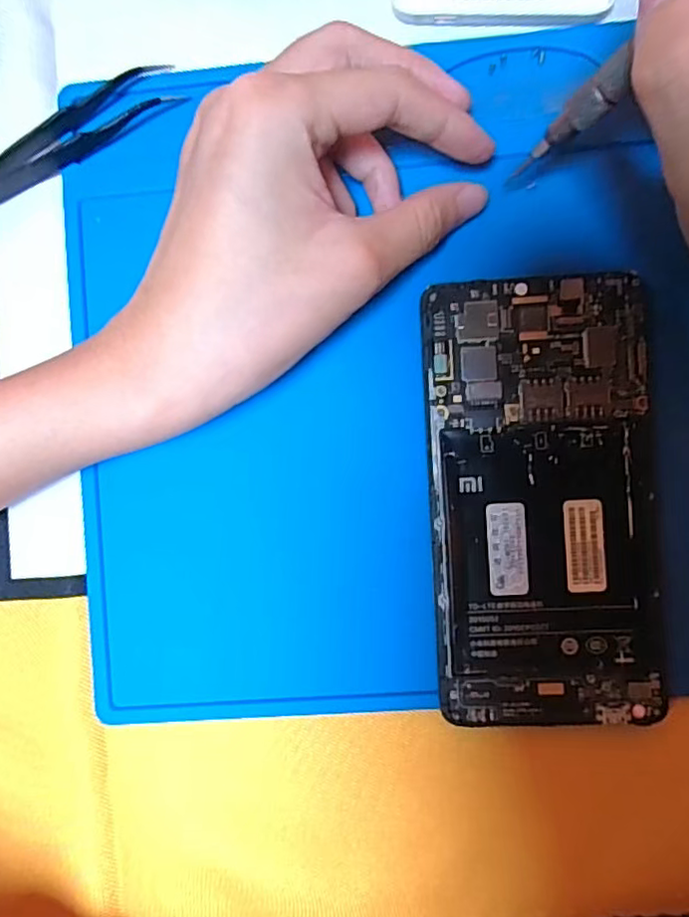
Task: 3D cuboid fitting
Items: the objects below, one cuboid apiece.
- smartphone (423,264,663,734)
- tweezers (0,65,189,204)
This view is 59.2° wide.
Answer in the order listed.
[{"bbox_3d":[0.066,0.014,0.204,0.073,0.009,0.146,-2,89,3],"label":"smartphone"},{"bbox_3d":[-0.110,-0.104,0.215,0.112,0.010,0.014,-32,88,3],"label":"tweezers"}]

